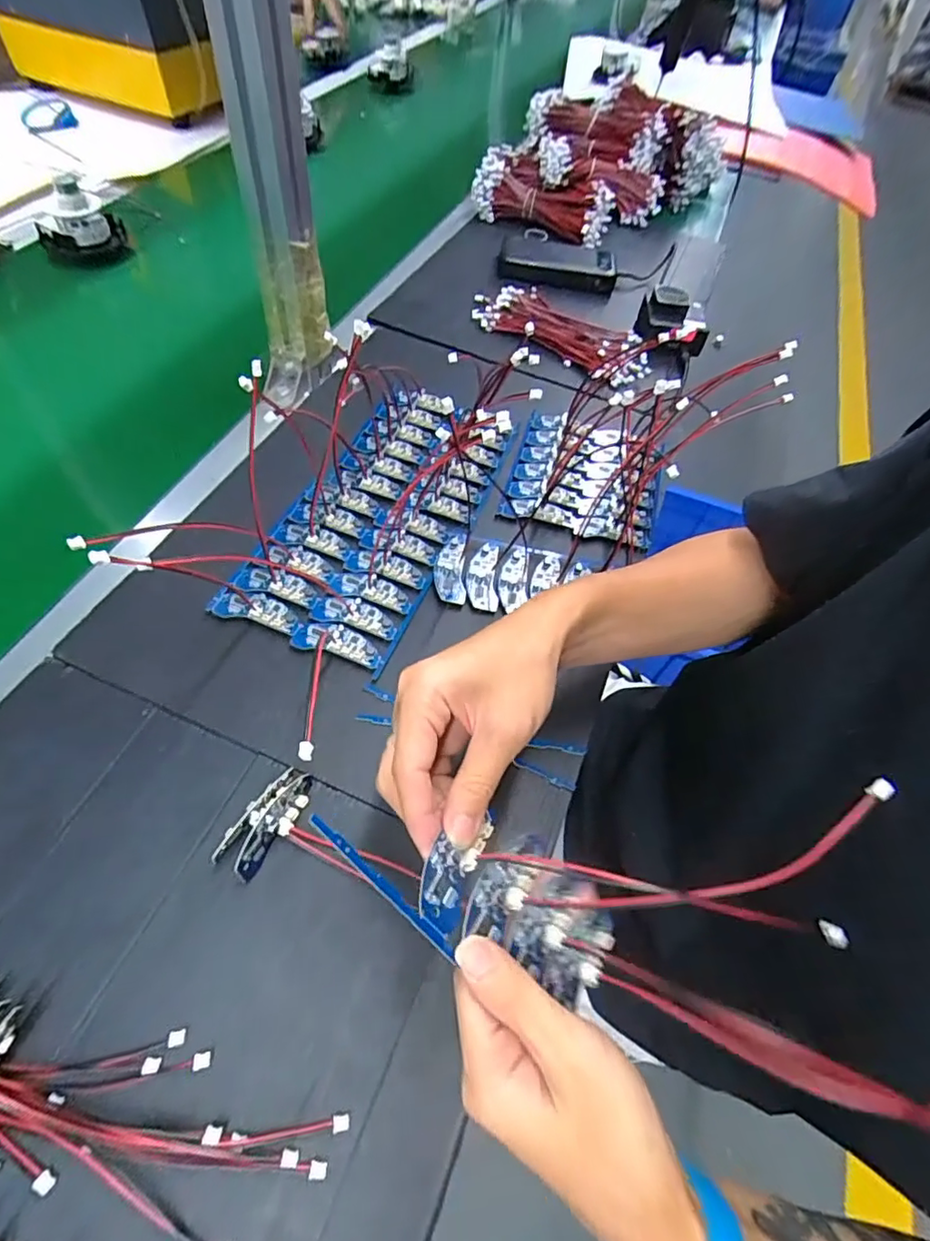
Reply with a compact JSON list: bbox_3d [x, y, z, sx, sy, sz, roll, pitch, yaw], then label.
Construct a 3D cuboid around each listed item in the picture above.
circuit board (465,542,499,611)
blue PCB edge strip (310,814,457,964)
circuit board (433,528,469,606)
[{"bbox_3d":[0.014,-0.038,0.456,0.026,0.009,0.062,5,56,-3],"label":"circuit board"},{"bbox_3d":[-0.035,0.112,0.237,0.083,0.004,0.006,48,63,-8],"label":"blue PCB edge strip"},{"bbox_3d":[-0.011,-0.048,0.459,0.025,0.007,0.073,4,56,-4],"label":"circuit board"}]

